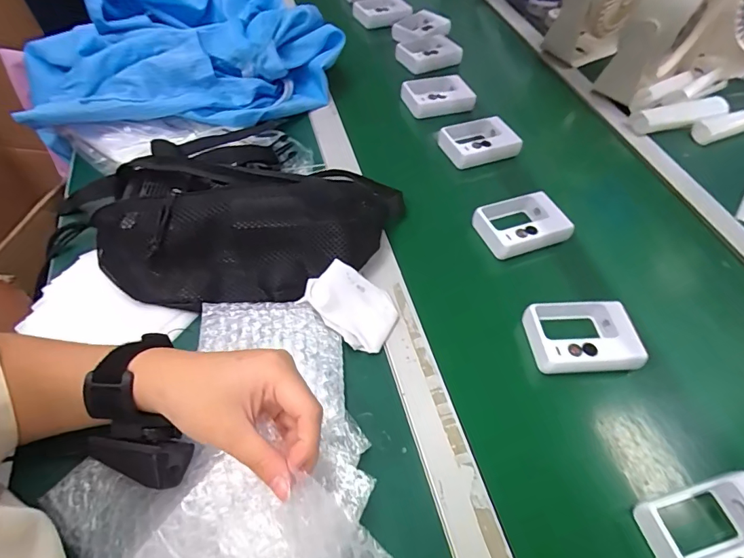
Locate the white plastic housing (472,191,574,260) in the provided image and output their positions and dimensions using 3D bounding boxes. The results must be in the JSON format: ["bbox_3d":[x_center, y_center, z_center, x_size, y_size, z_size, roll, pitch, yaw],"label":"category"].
[{"bbox_3d":[0.173,-0.065,0.498,0.100,0.026,0.071,-14,56,-16],"label":"white plastic housing"}]

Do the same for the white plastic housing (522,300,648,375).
[{"bbox_3d":[0.201,0.056,0.412,0.102,0.026,0.070,-1,53,-6],"label":"white plastic housing"}]

